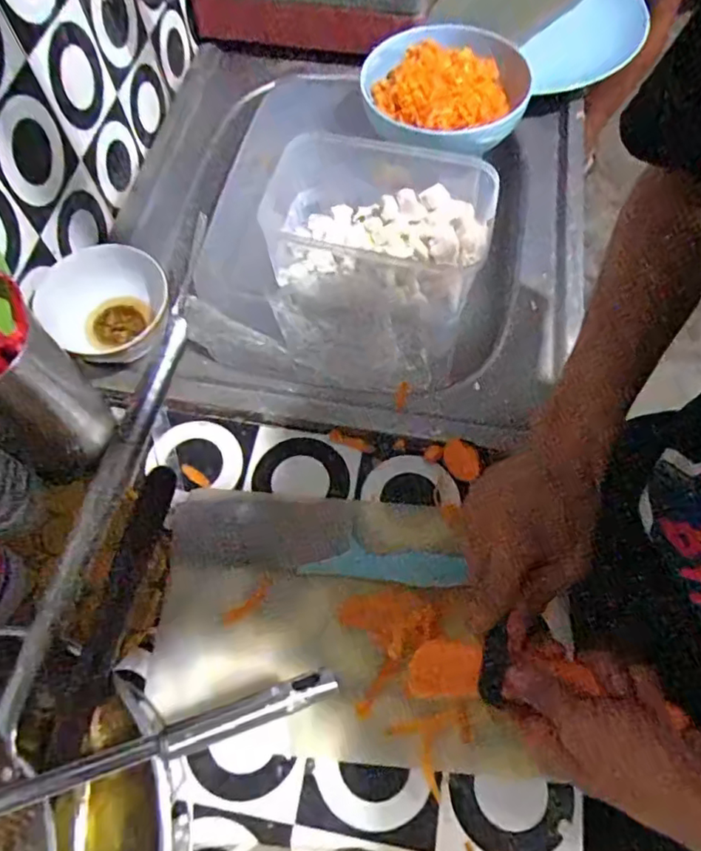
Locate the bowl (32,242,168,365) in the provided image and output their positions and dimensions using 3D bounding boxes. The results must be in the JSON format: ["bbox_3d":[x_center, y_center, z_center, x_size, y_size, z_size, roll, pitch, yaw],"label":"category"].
[{"bbox_3d":[-0.217,-0.107,0.522,0.108,0.058,0.103,0,64,1],"label":"bowl"}]

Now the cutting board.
[{"bbox_3d":[-0.014,0.150,0.452,0.286,0.014,0.193,4,64,2],"label":"cutting board"}]

